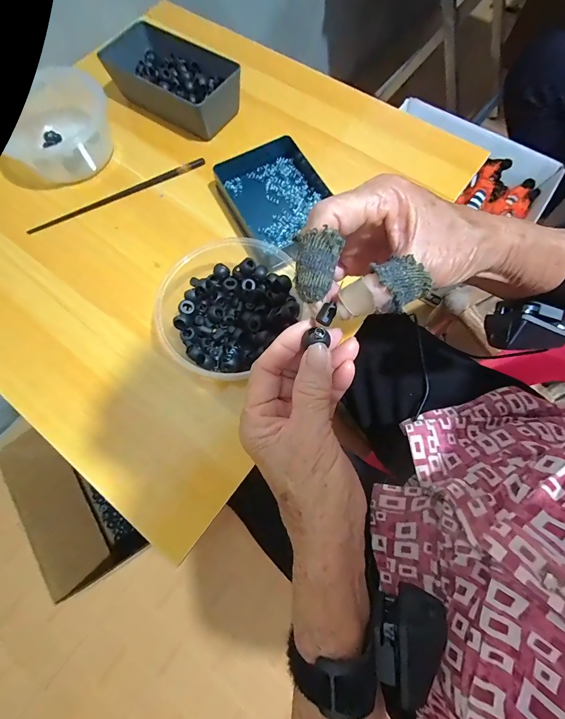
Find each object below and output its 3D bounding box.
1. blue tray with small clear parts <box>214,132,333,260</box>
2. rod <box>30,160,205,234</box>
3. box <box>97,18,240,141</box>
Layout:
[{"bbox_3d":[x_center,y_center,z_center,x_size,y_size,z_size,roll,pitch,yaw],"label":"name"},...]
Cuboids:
[{"bbox_3d":[-0.008,-0.200,0.387,0.104,0.025,0.149,-28,73,-6],"label":"blue tray with small clear parts"},{"bbox_3d":[-0.209,-0.209,0.411,0.234,0.004,0.009,-25,73,-6],"label":"rod"},{"bbox_3d":[-0.156,-0.389,0.443,0.207,0.046,0.093,34,77,12],"label":"box"}]

